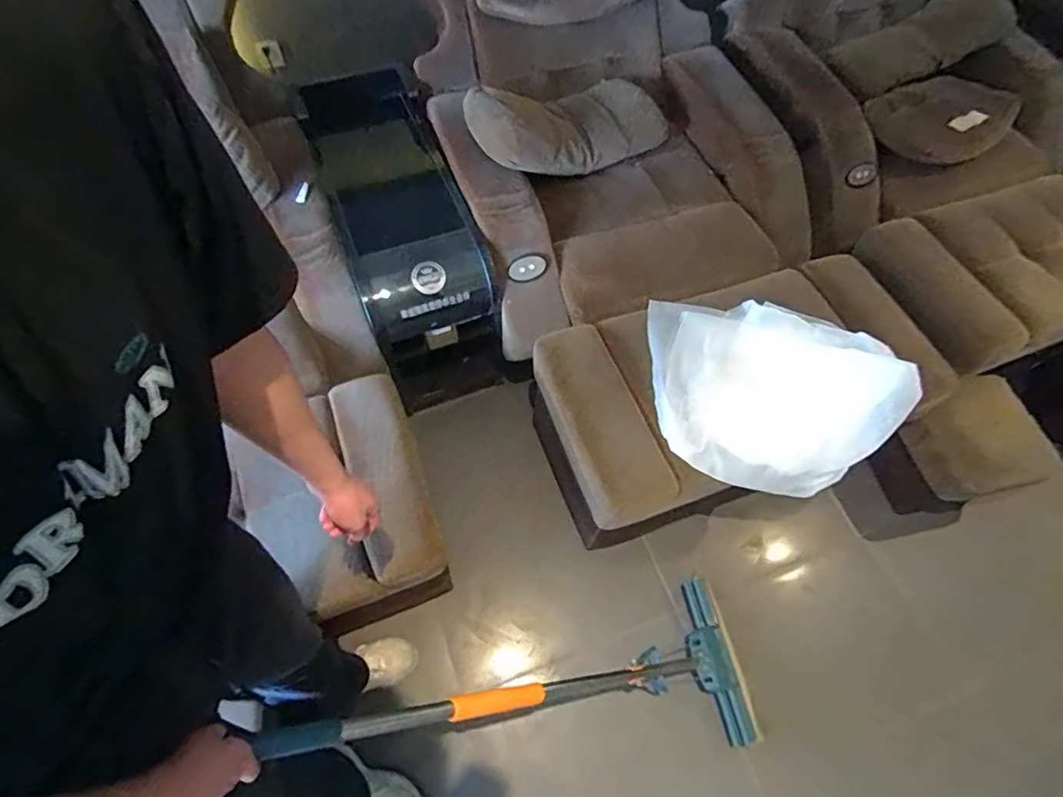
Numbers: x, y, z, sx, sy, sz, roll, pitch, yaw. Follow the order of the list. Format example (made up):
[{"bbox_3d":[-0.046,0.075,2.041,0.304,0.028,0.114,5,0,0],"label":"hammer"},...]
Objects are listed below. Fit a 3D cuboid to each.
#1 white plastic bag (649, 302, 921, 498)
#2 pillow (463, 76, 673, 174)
[{"bbox_3d":[0.524,-0.030,1.167,0.499,0.147,0.415,7,61,0],"label":"white plastic bag"},{"bbox_3d":[0.109,-0.729,1.436,0.539,0.144,0.248,-26,65,-31],"label":"pillow"}]

